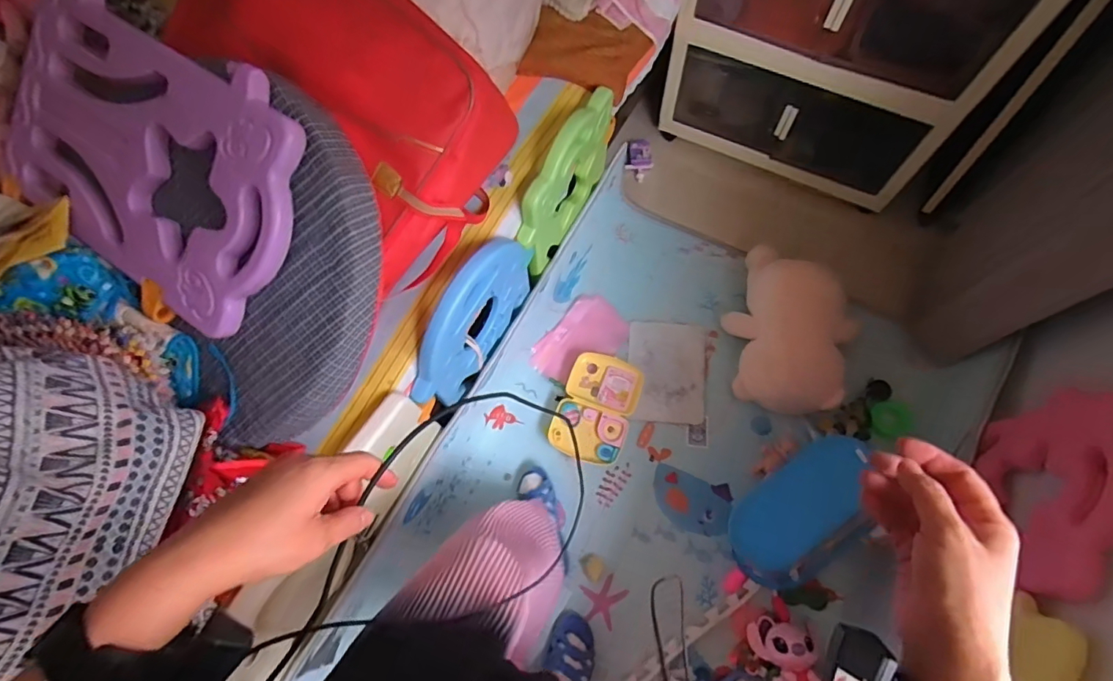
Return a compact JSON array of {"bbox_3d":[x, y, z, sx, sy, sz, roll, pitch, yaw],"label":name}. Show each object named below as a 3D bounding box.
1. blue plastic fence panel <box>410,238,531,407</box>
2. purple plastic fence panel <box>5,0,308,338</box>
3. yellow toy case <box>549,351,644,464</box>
[{"bbox_3d":[-0.167,-0.036,1.040,0.033,0.309,0.356,27,74,12],"label":"blue plastic fence panel"},{"bbox_3d":[-0.617,-0.276,0.786,0.554,0.038,0.366,31,104,11],"label":"purple plastic fence panel"},{"bbox_3d":[0.107,0.176,1.377,0.190,0.065,0.273,20,72,10],"label":"yellow toy case"}]

